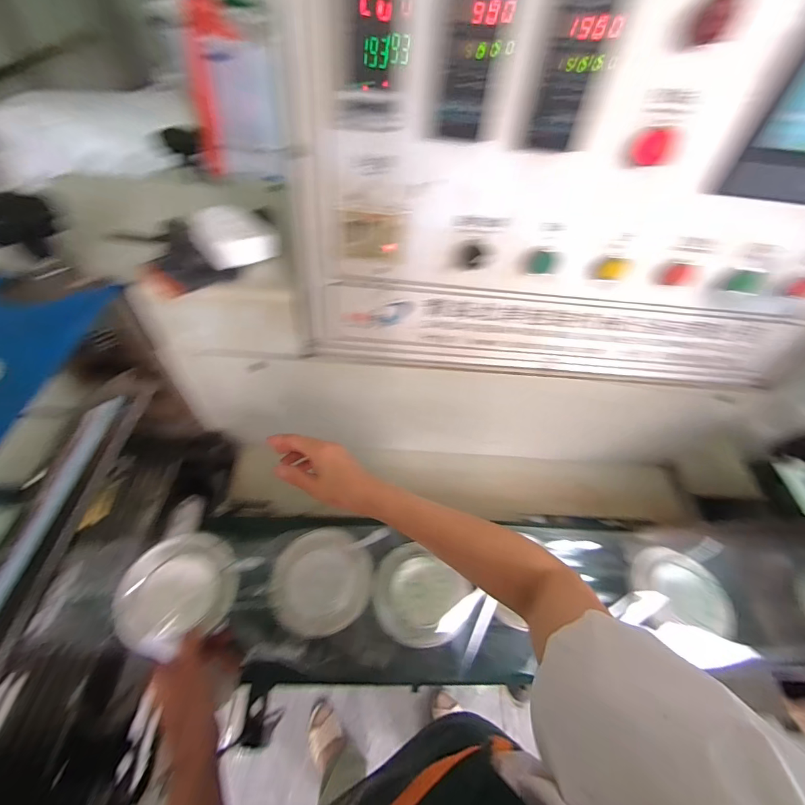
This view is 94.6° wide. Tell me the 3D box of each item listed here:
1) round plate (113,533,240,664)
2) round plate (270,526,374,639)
[{"bbox_3d":[-0.253,0.212,0.423,0.123,0.033,0.109,-25,61,-21],"label":"round plate"},{"bbox_3d":[-0.098,0.211,0.449,0.112,0.029,0.123,3,55,-4],"label":"round plate"}]

